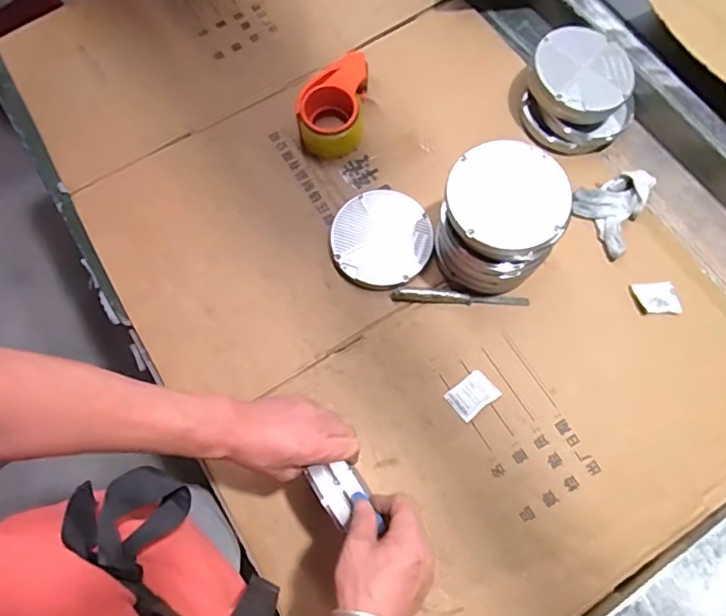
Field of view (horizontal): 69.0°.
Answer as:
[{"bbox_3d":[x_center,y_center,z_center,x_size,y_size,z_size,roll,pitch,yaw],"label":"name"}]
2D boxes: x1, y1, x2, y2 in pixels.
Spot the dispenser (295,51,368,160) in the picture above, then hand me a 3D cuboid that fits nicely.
[{"bbox_3d":[-0.044,-0.290,0.764,0.093,0.059,0.142,5,74,3],"label":"dispenser"}]

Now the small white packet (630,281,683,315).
[{"bbox_3d":[0.385,-0.013,0.693,0.057,0.008,0.044,-6,73,0],"label":"small white packet"}]

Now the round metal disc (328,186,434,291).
[{"bbox_3d":[0.028,-0.094,0.725,0.131,0.030,0.136,0,74,1],"label":"round metal disc"}]

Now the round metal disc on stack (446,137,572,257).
[{"bbox_3d":[0.170,-0.132,0.610,0.133,0.020,0.143,0,74,1],"label":"round metal disc on stack"}]

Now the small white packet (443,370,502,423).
[{"bbox_3d":[0.138,0.109,0.663,0.058,0.007,0.043,-36,76,-9],"label":"small white packet"}]

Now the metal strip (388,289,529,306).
[{"bbox_3d":[0.128,-0.014,0.700,0.177,0.005,0.018,3,74,2],"label":"metal strip"}]

